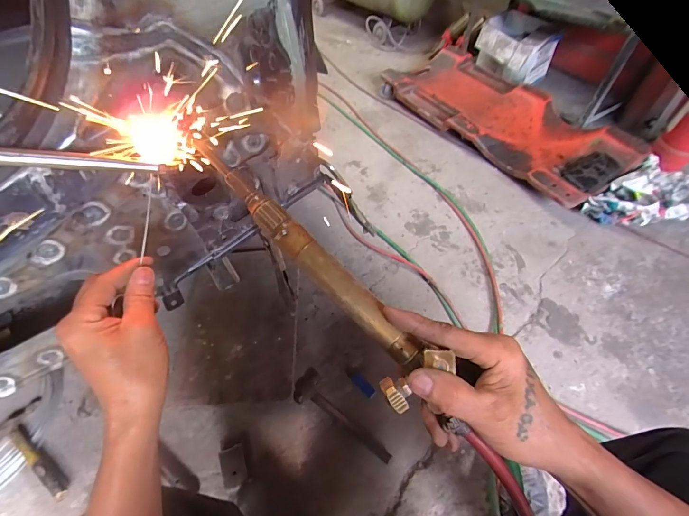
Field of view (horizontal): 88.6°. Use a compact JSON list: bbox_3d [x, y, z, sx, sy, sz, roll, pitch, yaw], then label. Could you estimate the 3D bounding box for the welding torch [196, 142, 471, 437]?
[{"bbox_3d":[-0.012,0.019,0.280,0.042,0.046,0.300,-40,81,-27],"label":"welding torch"}]

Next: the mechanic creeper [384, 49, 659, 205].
[{"bbox_3d":[0.621,-0.625,1.477,0.469,0.162,1.081,-27,56,-19],"label":"mechanic creeper"}]

